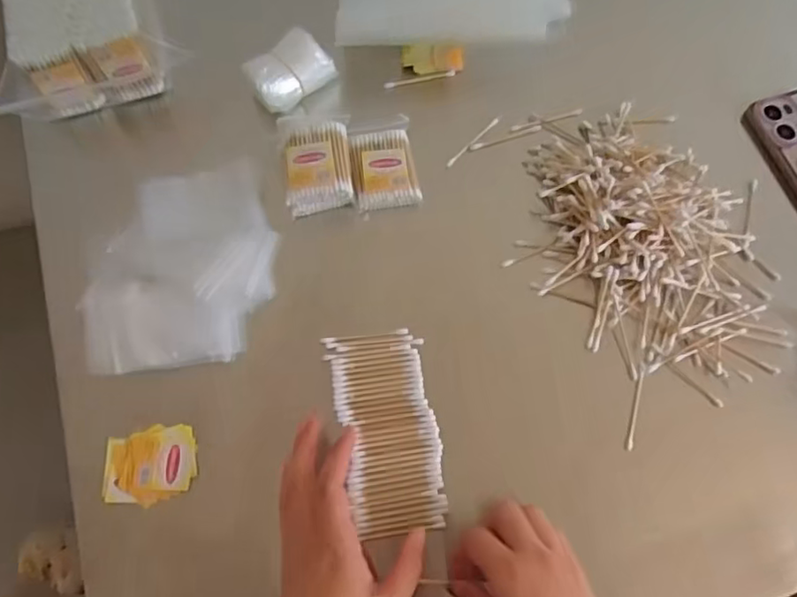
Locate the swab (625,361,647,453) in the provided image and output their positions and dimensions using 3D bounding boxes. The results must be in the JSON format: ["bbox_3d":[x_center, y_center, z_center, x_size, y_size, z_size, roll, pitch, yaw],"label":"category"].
[{"bbox_3d":[0.189,0.085,0.491,0.006,0.004,0.072,16,70,4],"label":"swab"}]

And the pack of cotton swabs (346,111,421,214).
[{"bbox_3d":[-0.014,-0.122,0.558,0.057,0.027,0.087,-8,70,-5],"label":"pack of cotton swabs"}]

